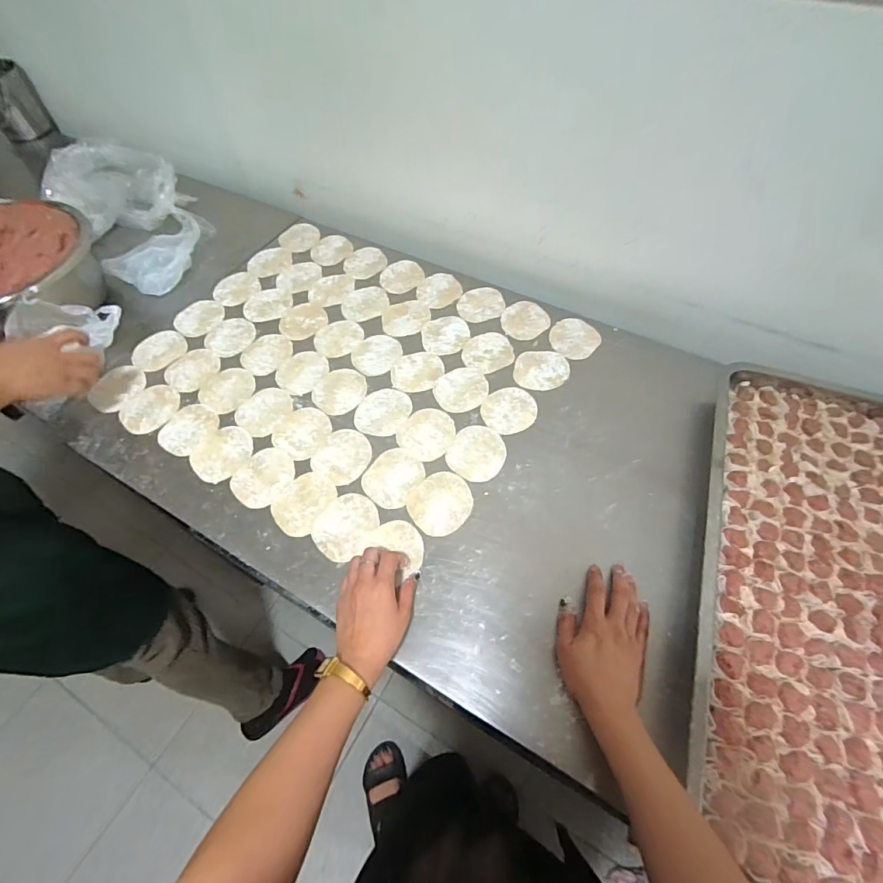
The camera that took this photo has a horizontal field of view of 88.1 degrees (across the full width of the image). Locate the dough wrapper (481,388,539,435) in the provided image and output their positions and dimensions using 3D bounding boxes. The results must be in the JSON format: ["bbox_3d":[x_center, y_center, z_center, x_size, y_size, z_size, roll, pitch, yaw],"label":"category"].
[{"bbox_3d":[0.099,-0.046,0.673,0.078,0.005,0.078,-1,59,1],"label":"dough wrapper"}]

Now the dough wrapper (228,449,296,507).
[{"bbox_3d":[-0.243,0.047,0.624,0.070,0.004,0.085,31,64,19],"label":"dough wrapper"}]

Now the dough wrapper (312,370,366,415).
[{"bbox_3d":[-0.159,-0.079,0.704,0.077,0.004,0.085,23,62,15],"label":"dough wrapper"}]

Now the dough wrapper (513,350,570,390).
[{"bbox_3d":[0.156,-0.112,0.711,0.085,0.004,0.079,-1,59,1],"label":"dough wrapper"}]

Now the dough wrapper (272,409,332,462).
[{"bbox_3d":[-0.200,-0.015,0.661,0.080,0.004,0.080,-1,59,1],"label":"dough wrapper"}]

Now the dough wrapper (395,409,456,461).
[{"bbox_3d":[-0.020,-0.012,0.656,0.078,0.004,0.081,-1,59,1],"label":"dough wrapper"}]

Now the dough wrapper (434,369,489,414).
[{"bbox_3d":[0.030,-0.080,0.697,0.082,0.004,0.077,-23,64,-11],"label":"dough wrapper"}]

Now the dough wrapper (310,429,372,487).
[{"bbox_3d":[-0.135,0.020,0.640,0.074,0.004,0.080,-1,59,1],"label":"dough wrapper"}]

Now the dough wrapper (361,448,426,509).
[{"bbox_3d":[-0.066,0.046,0.615,0.072,0.004,0.082,29,64,17],"label":"dough wrapper"}]

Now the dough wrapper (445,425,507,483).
[{"bbox_3d":[0.050,0.016,0.634,0.076,0.004,0.084,24,62,15],"label":"dough wrapper"}]

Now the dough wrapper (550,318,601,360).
[{"bbox_3d":[0.217,-0.168,0.747,0.081,0.004,0.080,-2,57,3],"label":"dough wrapper"}]

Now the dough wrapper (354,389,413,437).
[{"bbox_3d":[-0.088,-0.045,0.679,0.075,0.004,0.086,27,63,17],"label":"dough wrapper"}]

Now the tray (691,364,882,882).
[{"bbox_3d":[0.480,0.176,0.488,0.389,0.040,0.600,17,61,11],"label":"tray"}]

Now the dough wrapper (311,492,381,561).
[{"bbox_3d":[-0.122,0.105,0.581,0.071,0.004,0.084,37,66,21],"label":"dough wrapper"}]

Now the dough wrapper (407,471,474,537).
[{"bbox_3d":[0.000,0.079,0.594,0.078,0.004,0.085,-1,59,1],"label":"dough wrapper"}]

